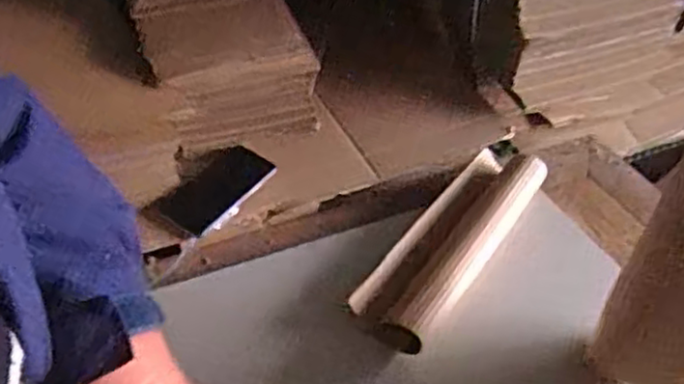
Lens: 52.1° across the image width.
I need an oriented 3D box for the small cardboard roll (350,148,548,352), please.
[{"bbox_3d":[0.157,0.054,0.947,0.111,0.052,0.410,27,48,21],"label":"small cardboard roll"}]

